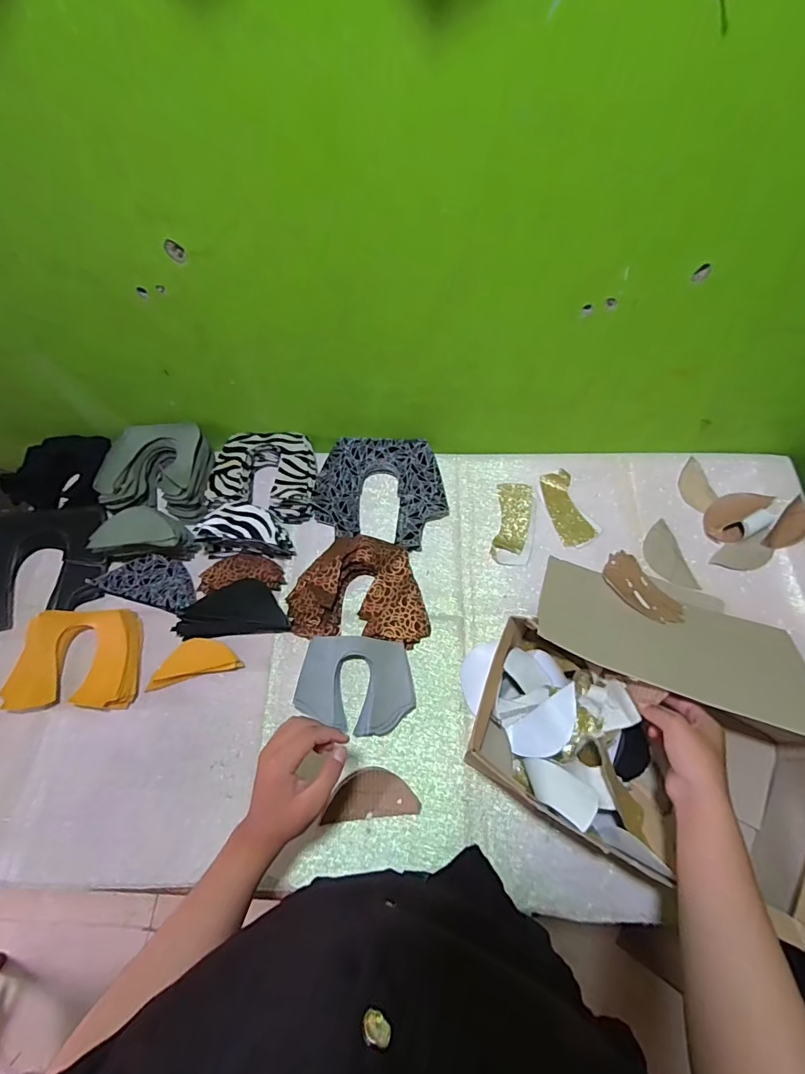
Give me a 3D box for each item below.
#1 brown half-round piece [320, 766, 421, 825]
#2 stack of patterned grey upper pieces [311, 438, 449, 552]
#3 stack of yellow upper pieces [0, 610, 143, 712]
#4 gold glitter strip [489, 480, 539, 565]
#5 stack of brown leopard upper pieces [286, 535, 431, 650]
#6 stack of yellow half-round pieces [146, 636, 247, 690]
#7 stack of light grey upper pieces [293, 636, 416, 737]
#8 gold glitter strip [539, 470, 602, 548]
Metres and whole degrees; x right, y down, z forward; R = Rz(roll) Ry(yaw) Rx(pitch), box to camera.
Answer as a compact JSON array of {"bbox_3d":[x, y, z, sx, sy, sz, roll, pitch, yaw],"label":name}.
[{"bbox_3d":[-0.037,0.297,0.548,0.107,0.008,0.054,-5,79,-3],"label":"brown half-round piece"},{"bbox_3d":[-0.032,-0.069,0.728,0.193,0.038,0.178,9,63,6],"label":"stack of patterned grey upper pieces"},{"bbox_3d":[-0.430,0.159,0.620,0.166,0.024,0.123,-1,62,1],"label":"stack of yellow upper pieces"},{"bbox_3d":[0.171,-0.022,0.710,0.062,0.010,0.140,9,63,6],"label":"gold glitter strip"},{"bbox_3d":[-0.057,0.072,0.648,0.191,0.041,0.137,6,63,5],"label":"stack of brown leopard upper pieces"},{"bbox_3d":[-0.273,0.160,0.620,0.116,0.012,0.050,-12,63,-5],"label":"stack of yellow half-round pieces"},{"bbox_3d":[-0.058,0.186,0.598,0.142,0.024,0.110,5,63,4],"label":"stack of light grey upper pieces"},{"bbox_3d":[0.246,-0.045,0.711,0.058,0.018,0.122,-17,63,-8],"label":"gold glitter strip"}]

